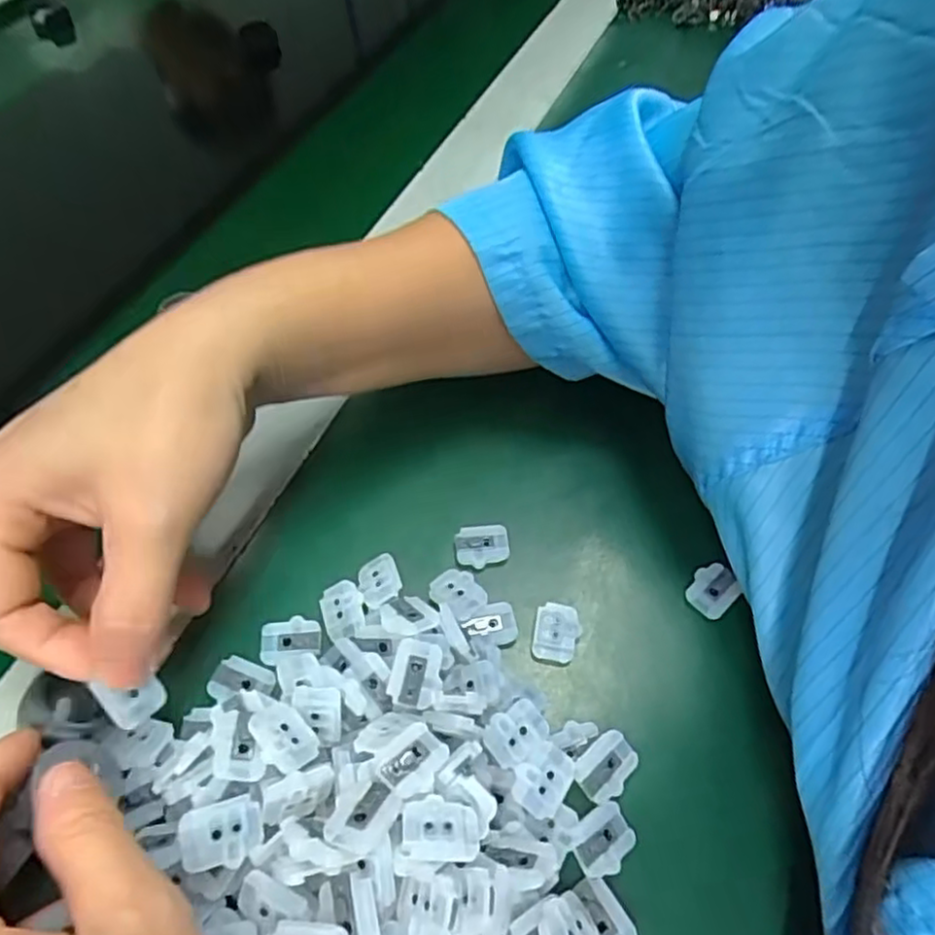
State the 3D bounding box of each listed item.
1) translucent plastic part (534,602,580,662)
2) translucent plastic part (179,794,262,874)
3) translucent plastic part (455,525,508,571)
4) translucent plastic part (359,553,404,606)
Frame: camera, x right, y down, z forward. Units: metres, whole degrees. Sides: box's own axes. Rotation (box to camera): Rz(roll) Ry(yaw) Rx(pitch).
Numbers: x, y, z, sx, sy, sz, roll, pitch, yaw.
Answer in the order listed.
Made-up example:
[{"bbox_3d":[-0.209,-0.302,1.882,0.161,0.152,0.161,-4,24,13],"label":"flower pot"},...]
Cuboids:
[{"bbox_3d":[0.034,0.062,0.258,0.016,0.006,0.020,7,57,4],"label":"translucent plastic part"},{"bbox_3d":[-0.069,0.101,0.190,0.020,0.005,0.017,-8,57,-6],"label":"translucent plastic part"},{"bbox_3d":[0.006,0.032,0.278,0.021,0.005,0.017,-5,57,-4],"label":"translucent plastic part"},{"bbox_3d":[-0.034,0.044,0.264,0.016,0.007,0.021,-20,59,-13],"label":"translucent plastic part"}]

